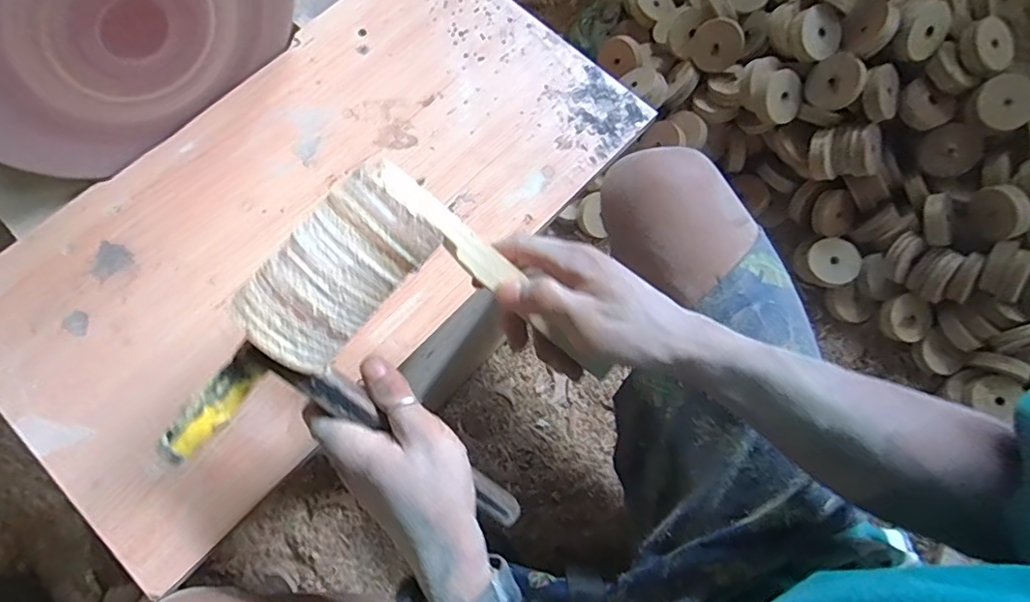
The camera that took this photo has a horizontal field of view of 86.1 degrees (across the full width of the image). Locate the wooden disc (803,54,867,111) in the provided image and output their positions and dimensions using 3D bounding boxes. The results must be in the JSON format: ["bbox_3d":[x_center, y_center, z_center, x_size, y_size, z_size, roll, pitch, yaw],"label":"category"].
[{"bbox_3d":[0.378,-0.260,0.653,0.014,0.063,0.062,-9,71,-40],"label":"wooden disc"}]

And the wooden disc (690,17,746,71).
[{"bbox_3d":[0.255,-0.324,0.696,0.064,0.010,0.059,12,112,31],"label":"wooden disc"}]

